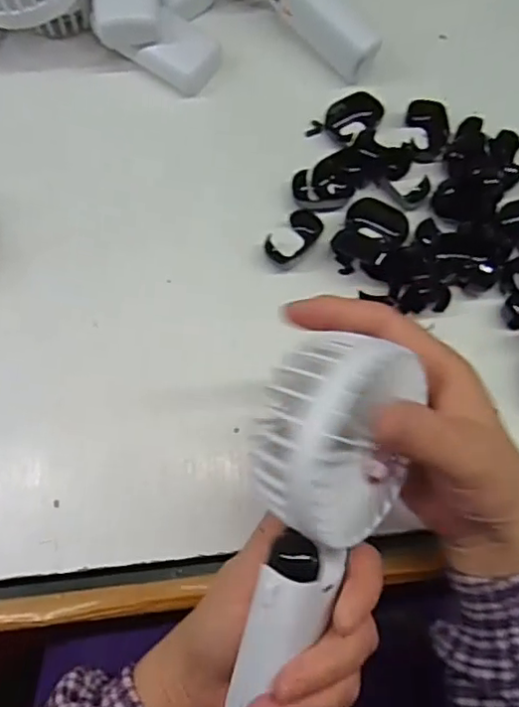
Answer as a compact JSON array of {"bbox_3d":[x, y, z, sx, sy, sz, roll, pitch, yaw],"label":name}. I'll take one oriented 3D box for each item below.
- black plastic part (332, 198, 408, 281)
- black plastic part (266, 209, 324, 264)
[{"bbox_3d":[0.074,-0.078,0.413,0.042,0.015,0.052,29,74,8],"label":"black plastic part"},{"bbox_3d":[0.023,-0.078,0.413,0.041,0.011,0.023,-40,77,-12],"label":"black plastic part"}]

